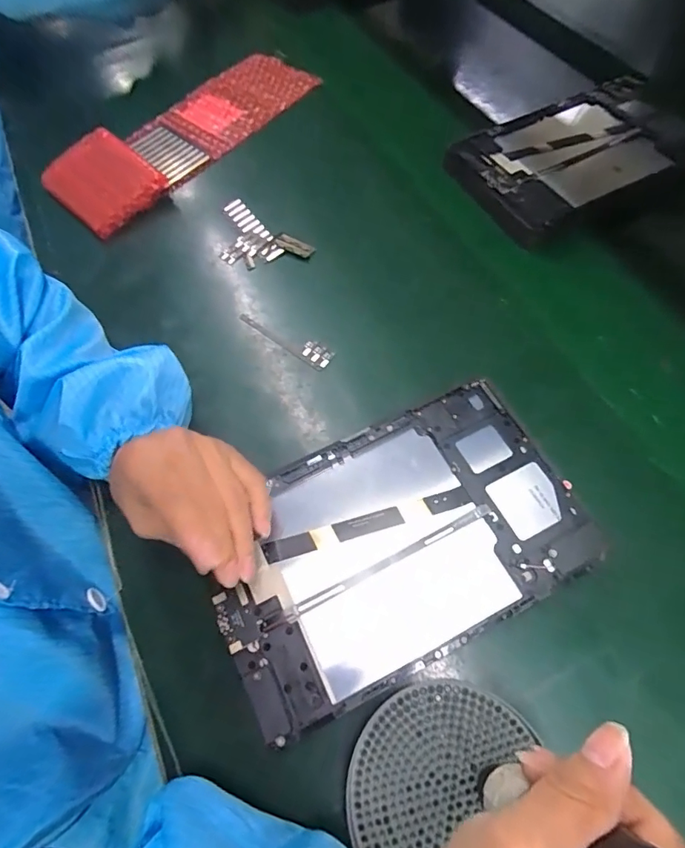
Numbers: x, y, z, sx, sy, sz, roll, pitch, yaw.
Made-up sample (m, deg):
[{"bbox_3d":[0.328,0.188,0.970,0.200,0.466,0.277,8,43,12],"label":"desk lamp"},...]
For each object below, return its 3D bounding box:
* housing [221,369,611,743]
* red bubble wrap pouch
[{"bbox_3d":[0.032,0.072,0.309,0.232,0.014,0.148,-24,65,-10],"label":"housing"},{"bbox_3d":[-0.186,-0.351,0.557,0.130,0.022,0.335,36,69,18],"label":"red bubble wrap pouch"}]

